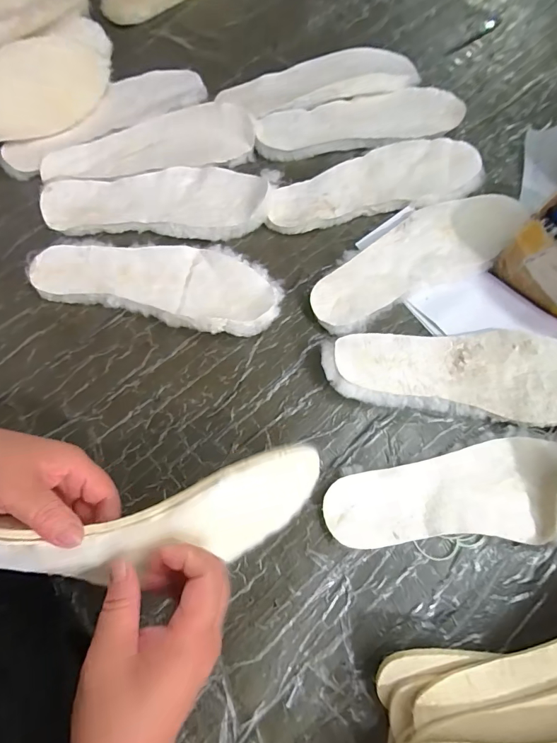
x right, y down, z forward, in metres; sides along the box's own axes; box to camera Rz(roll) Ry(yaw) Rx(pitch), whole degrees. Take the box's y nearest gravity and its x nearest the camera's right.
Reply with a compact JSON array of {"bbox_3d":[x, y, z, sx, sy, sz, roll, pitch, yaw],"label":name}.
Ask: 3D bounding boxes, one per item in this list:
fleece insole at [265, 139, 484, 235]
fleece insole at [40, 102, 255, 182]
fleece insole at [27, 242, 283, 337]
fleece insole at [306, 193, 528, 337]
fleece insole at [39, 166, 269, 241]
[{"bbox_3d":[0.118,-0.227,0.484,0.269,0.014,0.097,-17,71,-4],"label":"fleece insole"},{"bbox_3d":[-0.165,-0.291,0.510,0.261,0.027,0.091,-12,70,-3],"label":"fleece insole"},{"bbox_3d":[-0.136,-0.104,0.446,0.273,0.018,0.098,12,71,6],"label":"fleece insole"},{"bbox_3d":[0.161,-0.131,0.448,0.274,0.014,0.093,-31,72,-9],"label":"fleece insole"},{"bbox_3d":[-0.146,-0.211,0.480,0.262,0.021,0.099,3,70,3],"label":"fleece insole"}]

